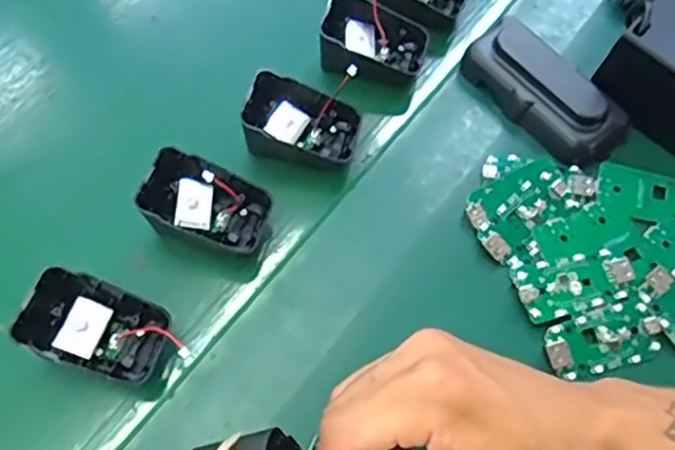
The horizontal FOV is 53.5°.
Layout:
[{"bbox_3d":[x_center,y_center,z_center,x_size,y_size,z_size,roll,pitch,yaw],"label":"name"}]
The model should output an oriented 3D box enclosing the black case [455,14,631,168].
[{"bbox_3d":[0.130,-0.085,0.417,0.046,0.028,0.103,-36,67,-18],"label":"black case"}]

